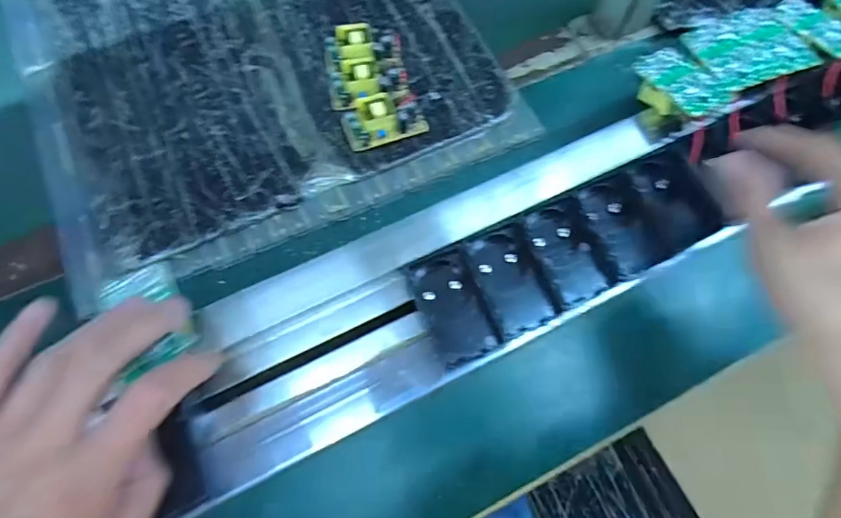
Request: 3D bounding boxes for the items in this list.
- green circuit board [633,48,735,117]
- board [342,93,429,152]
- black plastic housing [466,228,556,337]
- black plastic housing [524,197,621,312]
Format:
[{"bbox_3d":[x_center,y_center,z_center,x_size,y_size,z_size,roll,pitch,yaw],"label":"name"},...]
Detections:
[{"bbox_3d":[0.190,-0.130,0.337,0.042,0.004,0.067,-27,61,-10],"label":"green circuit board"},{"bbox_3d":[-0.030,-0.118,0.389,0.067,0.024,0.039,-21,71,-9],"label":"board"},{"bbox_3d":[0.059,0.016,0.318,0.037,0.026,0.068,-25,88,-10],"label":"black plastic housing"},{"bbox_3d":[0.096,-0.005,0.310,0.044,0.018,0.068,-21,71,-9],"label":"black plastic housing"}]

